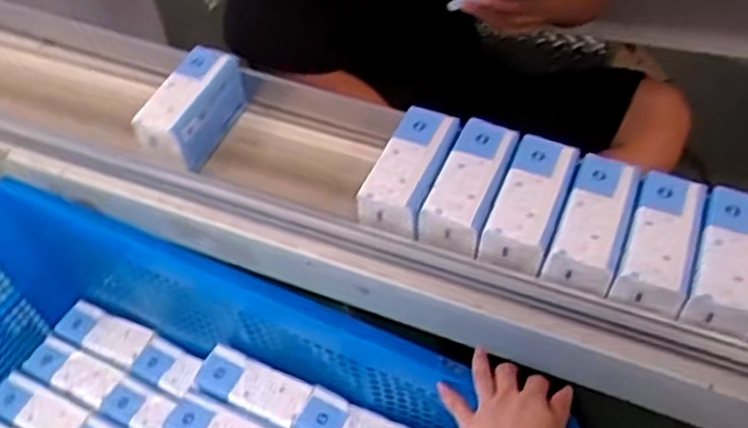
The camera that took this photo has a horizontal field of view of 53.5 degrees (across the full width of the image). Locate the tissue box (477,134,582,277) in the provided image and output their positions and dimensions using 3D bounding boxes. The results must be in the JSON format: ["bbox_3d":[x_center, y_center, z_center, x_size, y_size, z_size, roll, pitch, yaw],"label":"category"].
[{"bbox_3d":[0.161,-0.011,0.758,0.063,0.045,0.145,17,55,18],"label":"tissue box"}]

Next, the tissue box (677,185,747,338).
[{"bbox_3d":[0.349,0.039,0.718,0.062,0.035,0.154,18,56,19],"label":"tissue box"}]

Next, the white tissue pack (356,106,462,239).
[{"bbox_3d":[0.036,-0.051,0.792,0.069,0.037,0.146,13,54,16],"label":"white tissue pack"}]

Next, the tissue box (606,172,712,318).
[{"bbox_3d":[0.280,0.023,0.723,0.062,0.038,0.141,16,55,18],"label":"tissue box"}]

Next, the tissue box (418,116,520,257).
[{"bbox_3d":[0.101,-0.030,0.789,0.065,0.041,0.150,15,55,17],"label":"tissue box"}]

